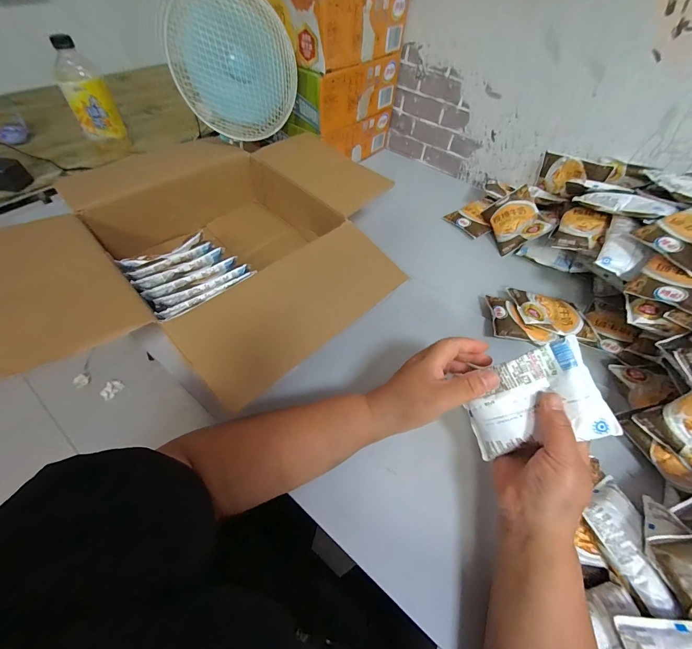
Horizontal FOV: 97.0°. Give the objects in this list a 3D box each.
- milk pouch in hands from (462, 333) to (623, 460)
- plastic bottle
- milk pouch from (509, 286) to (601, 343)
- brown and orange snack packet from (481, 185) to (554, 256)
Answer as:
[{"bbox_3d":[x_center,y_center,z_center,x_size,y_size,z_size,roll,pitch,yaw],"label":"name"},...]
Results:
[{"bbox_3d":[0.187,0.079,0.314,0.121,0.020,0.095,-23,78,19],"label":"milk pouch in hands"},{"bbox_3d":[-0.608,-0.533,0.729,0.093,0.207,0.084,-30,61,-23],"label":"plastic bottle"},{"bbox_3d":[0.345,-0.021,0.508,0.124,0.022,0.088,8,54,2],"label":"milk pouch"},{"bbox_3d":[0.346,-0.215,0.626,0.095,0.024,0.118,-23,63,25],"label":"brown and orange snack packet"}]

